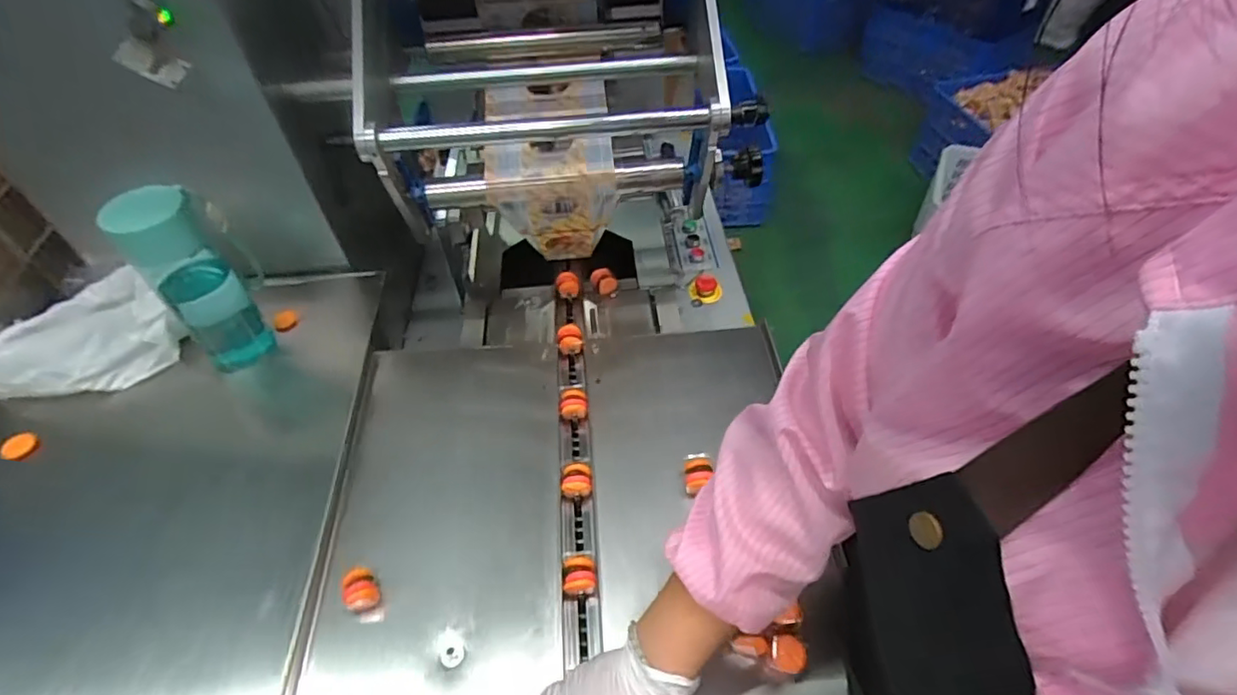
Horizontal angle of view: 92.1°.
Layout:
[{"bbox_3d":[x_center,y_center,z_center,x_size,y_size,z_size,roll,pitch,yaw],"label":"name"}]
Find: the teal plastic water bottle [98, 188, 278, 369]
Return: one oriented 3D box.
[{"bbox_3d":[-0.467,-0.076,0.663,0.076,0.225,0.076,-32,56,-23],"label":"teal plastic water bottle"}]

